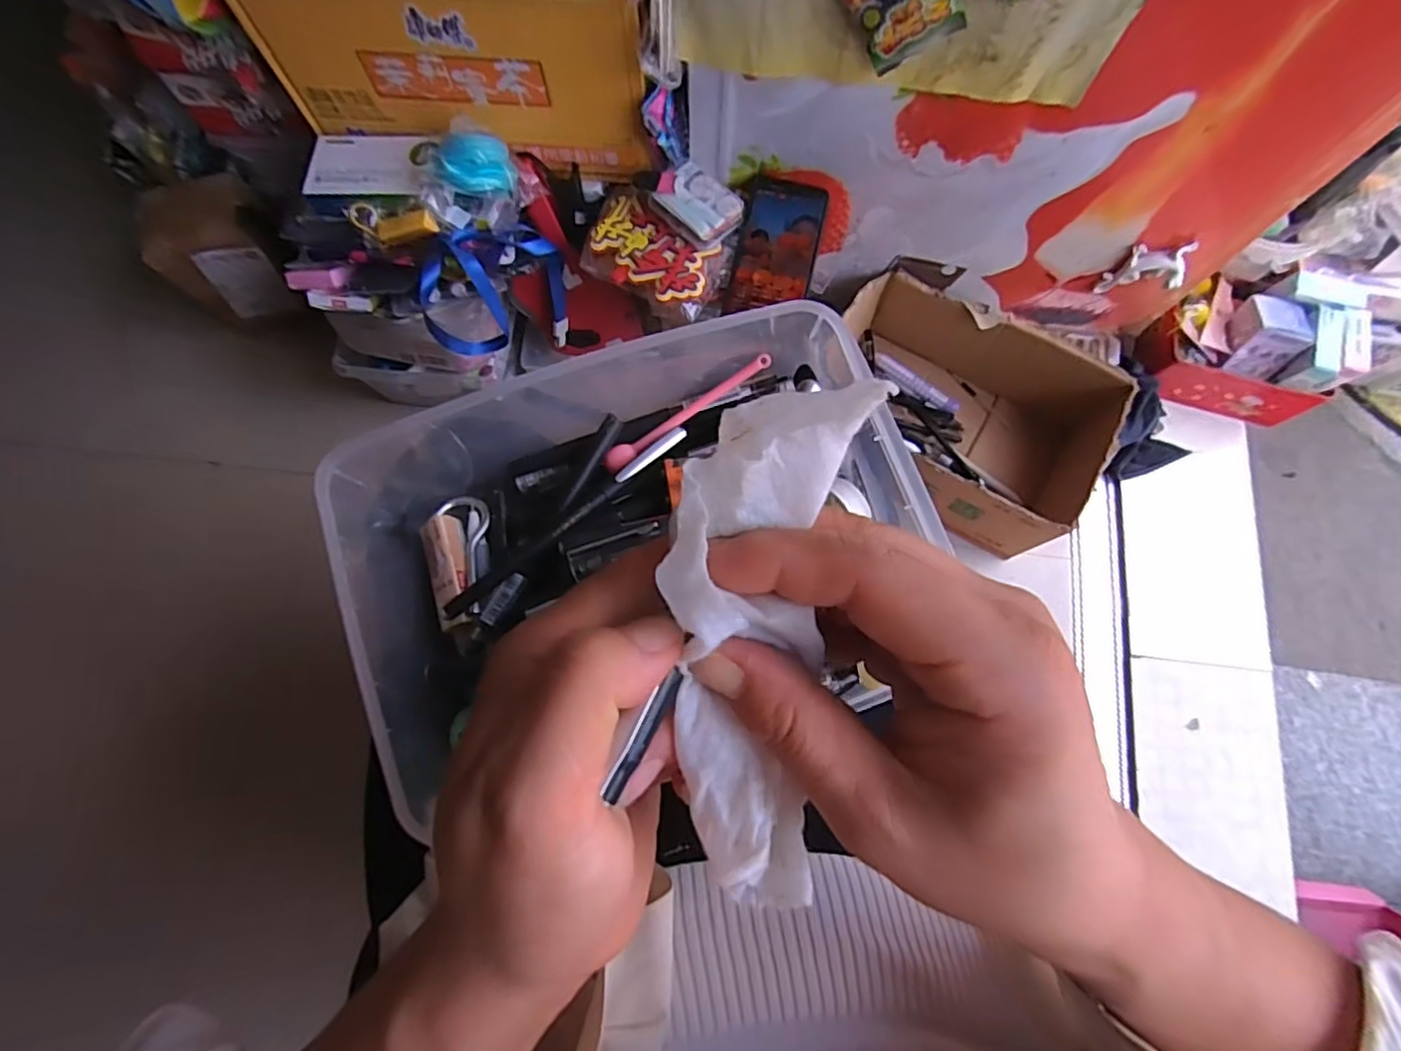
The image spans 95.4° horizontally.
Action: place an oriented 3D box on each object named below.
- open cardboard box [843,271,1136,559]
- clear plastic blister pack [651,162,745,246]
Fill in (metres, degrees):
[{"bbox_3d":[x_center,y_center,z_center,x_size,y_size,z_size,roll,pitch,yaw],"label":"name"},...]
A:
[{"bbox_3d":[0.297,-0.130,0.768,0.322,0.135,0.210,28,78,6],"label":"open cardboard box"},{"bbox_3d":[-0.001,-0.316,0.626,0.078,0.019,0.056,43,80,9],"label":"clear plastic blister pack"}]

